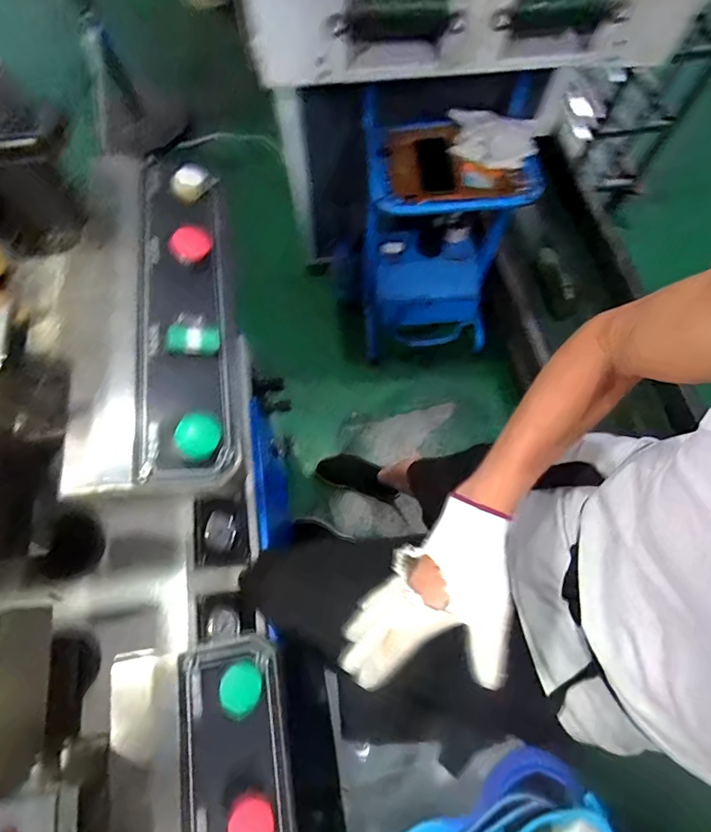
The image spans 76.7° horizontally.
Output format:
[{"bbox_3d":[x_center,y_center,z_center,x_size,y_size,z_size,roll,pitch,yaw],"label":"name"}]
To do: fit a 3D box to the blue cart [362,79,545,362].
[{"bbox_3d":[0.238,-0.484,1.294,0.403,0.566,0.360,-3,69,-1],"label":"blue cart"}]

